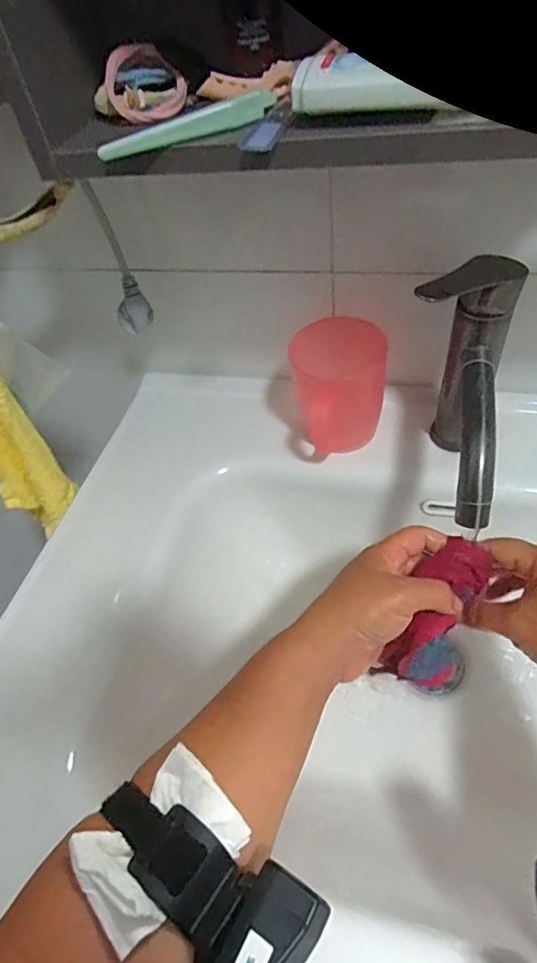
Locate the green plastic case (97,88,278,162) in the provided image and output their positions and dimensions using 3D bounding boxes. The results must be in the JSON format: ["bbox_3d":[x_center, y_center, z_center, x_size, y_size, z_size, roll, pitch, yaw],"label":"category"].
[{"bbox_3d":[-0.045,-0.204,0.295,0.106,0.017,0.008,-23,51,-10],"label":"green plastic case"}]

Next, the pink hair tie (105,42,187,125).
[{"bbox_3d":[-0.078,-0.246,0.322,0.043,0.045,0.006,-51,22,7],"label":"pink hair tie"}]

